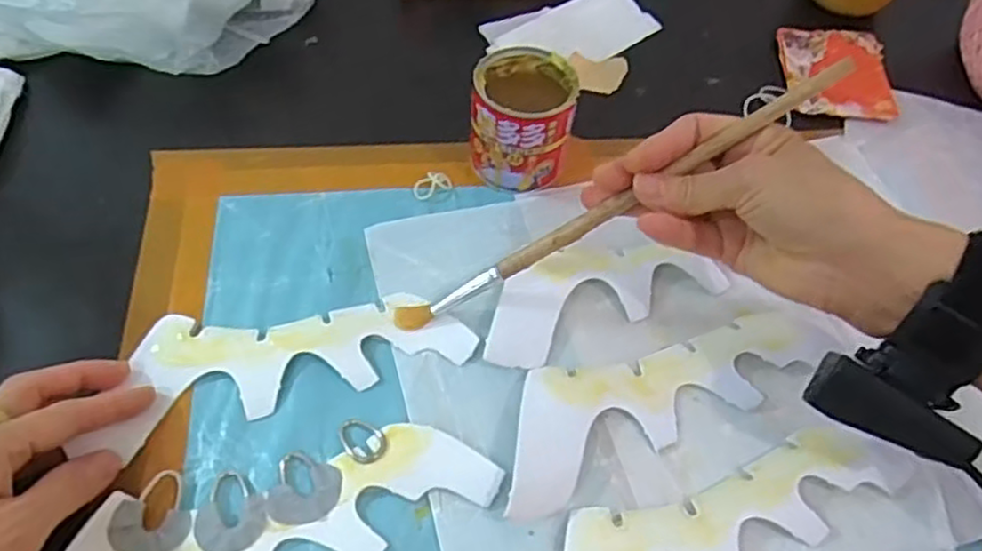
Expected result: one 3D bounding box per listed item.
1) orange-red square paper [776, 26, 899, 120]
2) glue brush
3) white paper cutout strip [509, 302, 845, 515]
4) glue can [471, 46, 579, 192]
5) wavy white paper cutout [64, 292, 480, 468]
[{"bbox_3d":[0.276,-0.163,0.562,0.080,0.008,0.099,4,56,-2],"label":"orange-red square paper"},{"bbox_3d":[0.063,-0.036,0.378,0.267,0.015,0.014,-30,58,14],"label":"glue brush"},{"bbox_3d":[0.094,0.062,0.382,0.205,0.020,0.062,-18,59,-16],"label":"white paper cutout strip"},{"bbox_3d":[0.020,-0.100,0.459,0.062,0.065,0.064,6,56,0],"label":"glue can"},{"bbox_3d":[-0.107,0.043,0.389,0.190,0.006,0.069,-9,57,-11],"label":"wavy white paper cutout"}]

